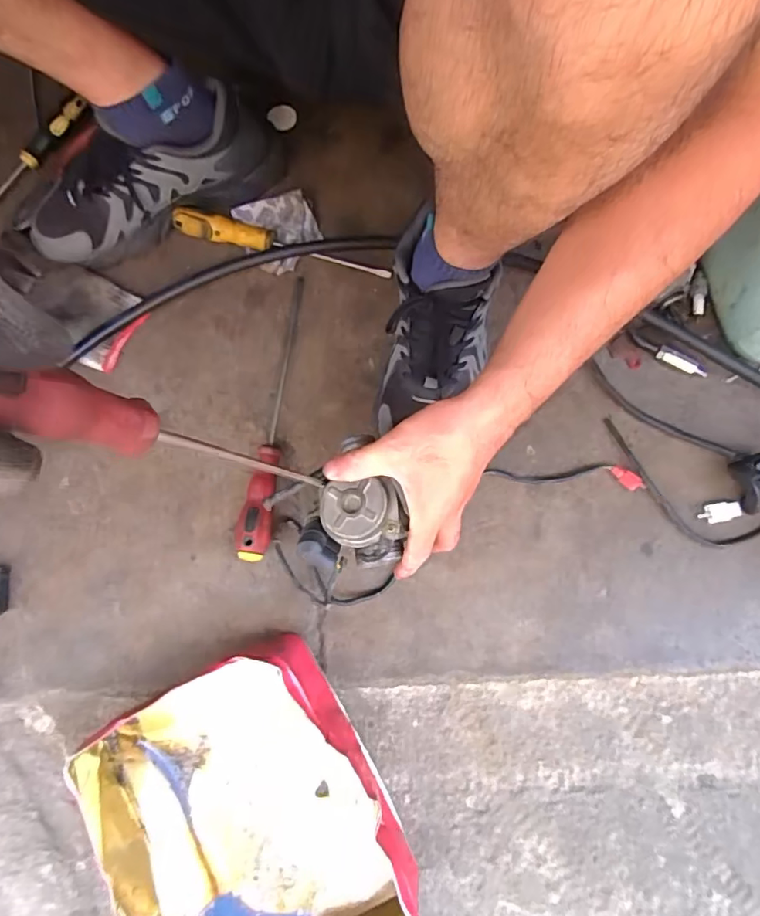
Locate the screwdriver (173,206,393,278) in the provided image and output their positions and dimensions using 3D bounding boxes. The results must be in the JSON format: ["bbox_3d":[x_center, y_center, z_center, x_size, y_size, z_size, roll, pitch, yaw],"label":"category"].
[{"bbox_3d":[-0.107,-0.237,0.570,0.239,0.032,0.026,11,77,4],"label":"screwdriver"}]

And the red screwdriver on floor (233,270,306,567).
[{"bbox_3d":[-0.111,-0.051,0.526,0.029,0.032,0.303,3,77,2],"label":"red screwdriver on floor"}]

